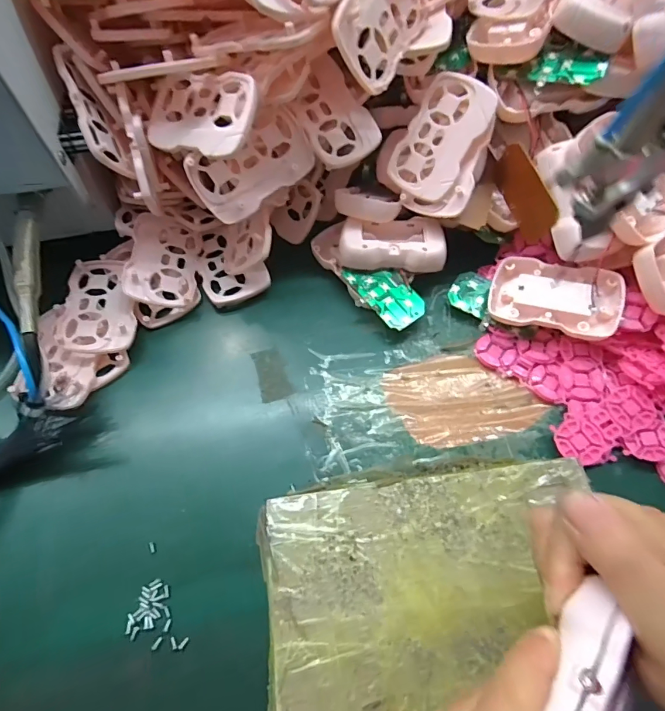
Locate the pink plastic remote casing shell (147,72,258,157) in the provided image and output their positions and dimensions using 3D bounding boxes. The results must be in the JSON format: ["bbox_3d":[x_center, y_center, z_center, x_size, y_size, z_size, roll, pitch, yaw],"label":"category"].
[{"bbox_3d":[-0.090,-0.164,0.293,0.085,0.012,0.053,21,93,25],"label":"pink plastic remote casing shell"}]

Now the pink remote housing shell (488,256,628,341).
[{"bbox_3d":[0.168,-0.044,0.326,0.089,0.015,0.054,12,80,22],"label":"pink remote housing shell"}]

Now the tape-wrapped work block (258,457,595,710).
[{"bbox_3d":[0.059,0.132,0.253,0.192,0.027,0.124,-8,63,-3],"label":"tape-wrapped work block"}]

